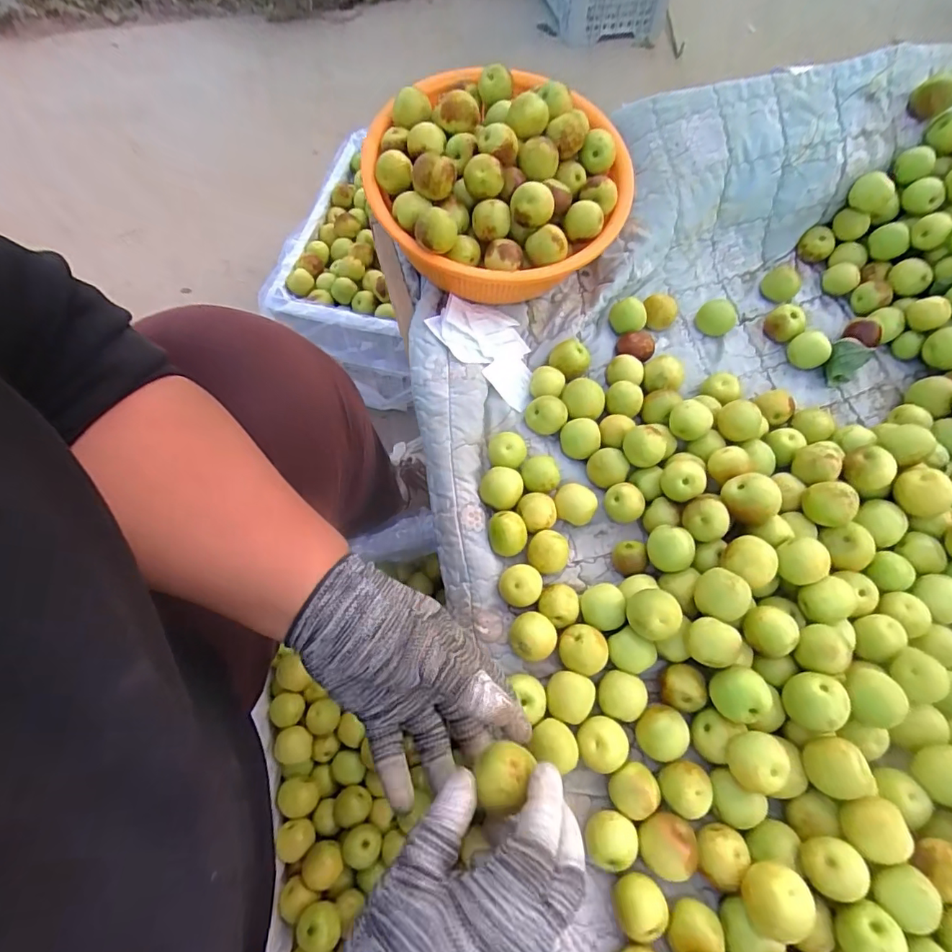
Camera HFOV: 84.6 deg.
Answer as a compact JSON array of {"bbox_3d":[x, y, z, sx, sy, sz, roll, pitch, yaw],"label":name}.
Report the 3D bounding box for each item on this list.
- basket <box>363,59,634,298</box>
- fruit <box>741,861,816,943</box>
[{"bbox_3d":[0.024,-0.301,0.532,0.254,0.100,0.247,3,65,-1],"label":"basket"},{"bbox_3d":[0.184,0.262,0.325,0.035,0.029,0.038,1,65,-2],"label":"fruit"}]

